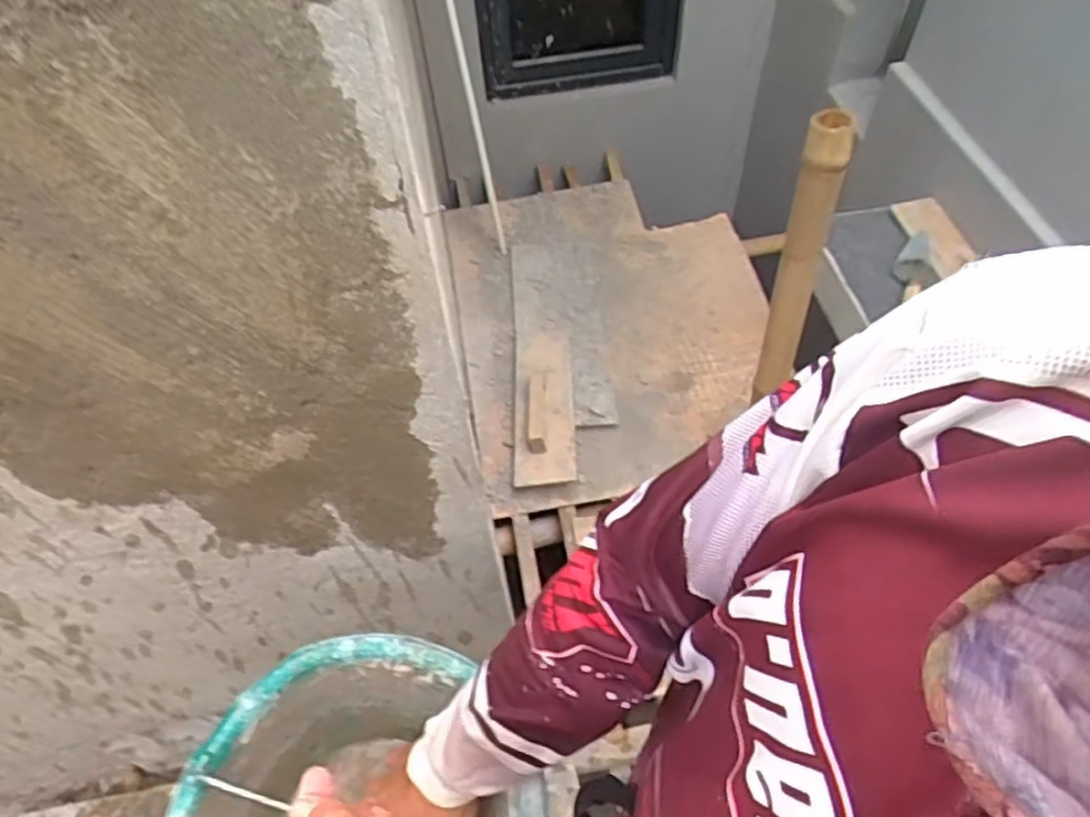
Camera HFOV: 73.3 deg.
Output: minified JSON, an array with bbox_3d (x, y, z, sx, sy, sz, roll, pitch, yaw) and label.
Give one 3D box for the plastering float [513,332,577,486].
[{"bbox_3d":[-0.004,-0.025,1.889,0.156,0.078,0.498,-3,54,2],"label":"plastering float"}]

